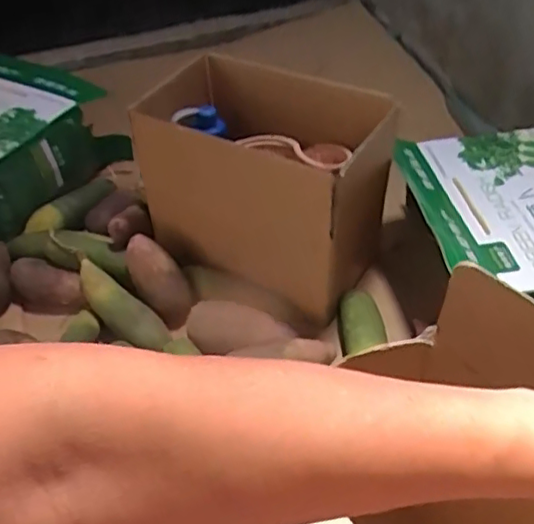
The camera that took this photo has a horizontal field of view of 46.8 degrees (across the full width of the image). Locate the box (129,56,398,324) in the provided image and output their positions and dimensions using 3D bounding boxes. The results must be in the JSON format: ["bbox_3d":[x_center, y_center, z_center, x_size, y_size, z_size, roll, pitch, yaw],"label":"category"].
[{"bbox_3d":[-0.016,-0.133,0.981,0.374,0.261,0.247,24,50,24],"label":"box"}]

